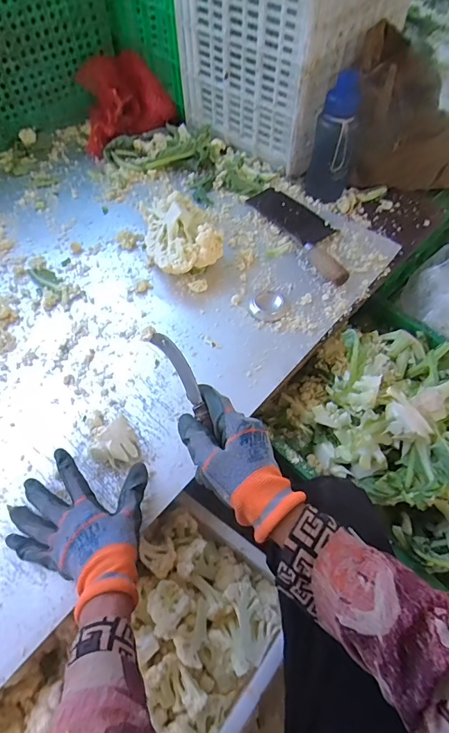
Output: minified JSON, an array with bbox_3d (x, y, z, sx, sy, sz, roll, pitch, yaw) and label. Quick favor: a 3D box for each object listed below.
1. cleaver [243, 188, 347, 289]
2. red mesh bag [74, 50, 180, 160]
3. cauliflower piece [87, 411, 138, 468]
[{"bbox_3d":[0.150,-0.248,0.730,0.075,0.034,0.266,-29,62,-17],"label":"cleaver"},{"bbox_3d":[-0.220,-0.573,0.868,0.199,0.127,0.152,-19,62,-12],"label":"red mesh bag"},{"bbox_3d":[-0.152,0.089,0.527,0.056,0.035,0.091,-22,60,-14],"label":"cauliflower piece"}]

